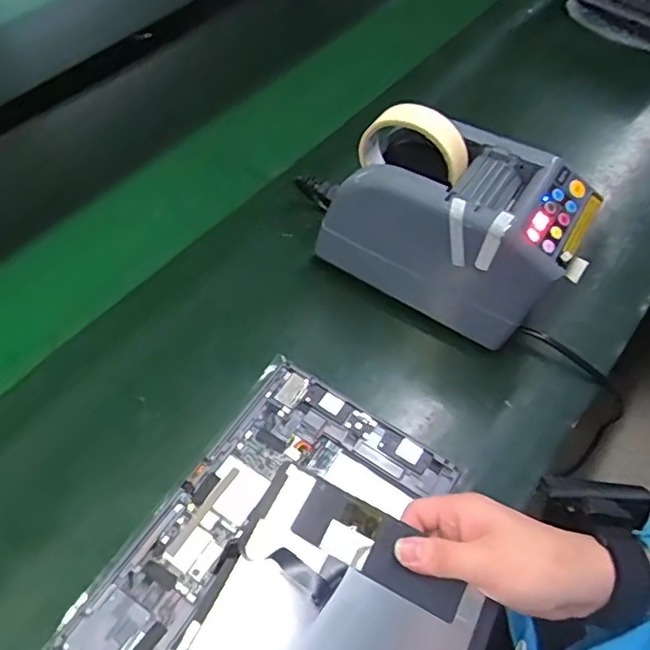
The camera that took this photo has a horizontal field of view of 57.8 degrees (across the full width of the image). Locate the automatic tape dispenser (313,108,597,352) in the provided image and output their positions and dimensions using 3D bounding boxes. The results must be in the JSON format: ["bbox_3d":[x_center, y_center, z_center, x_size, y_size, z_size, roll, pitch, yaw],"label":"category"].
[{"bbox_3d":[0.106,-0.095,0.521,0.235,0.165,0.110,29,60,18],"label":"automatic tape dispenser"}]

